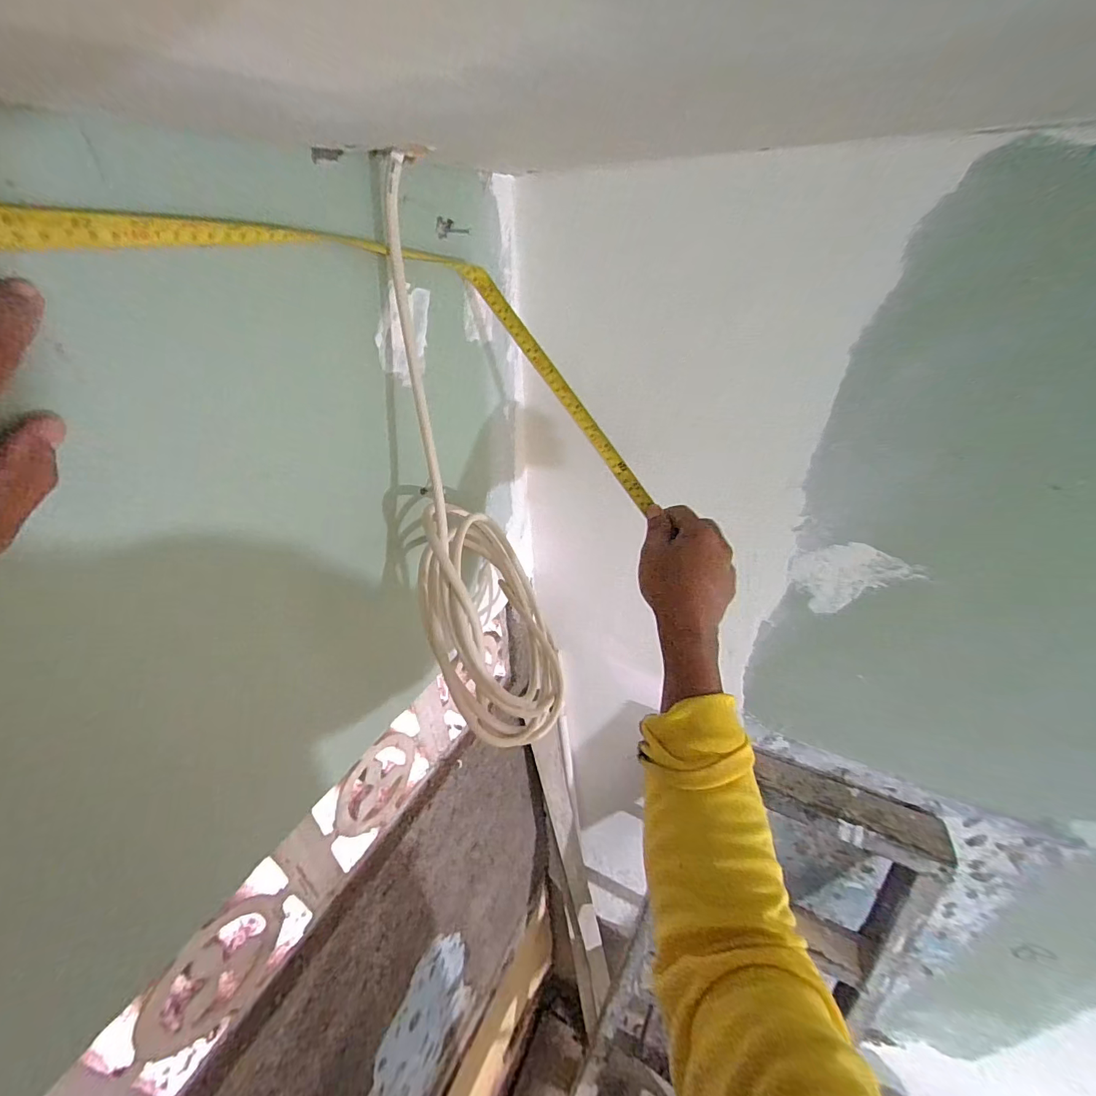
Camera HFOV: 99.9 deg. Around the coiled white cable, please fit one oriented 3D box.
[{"bbox_3d":[-0.057,-0.042,0.446,0.120,0.492,0.207,-3,33,-3],"label":"coiled white cable"}]

